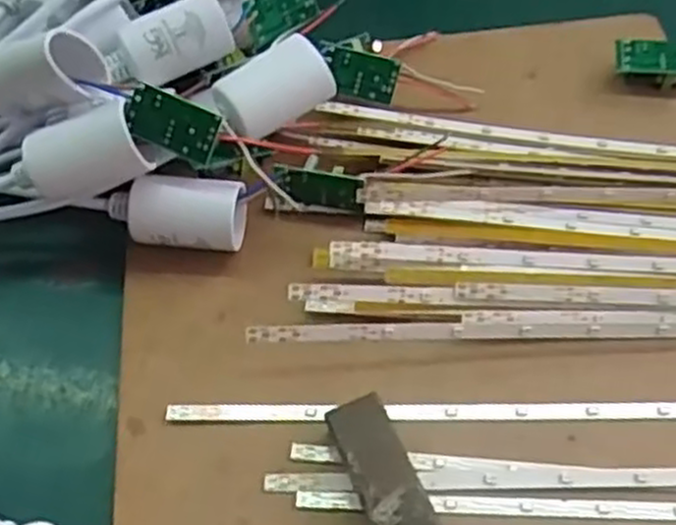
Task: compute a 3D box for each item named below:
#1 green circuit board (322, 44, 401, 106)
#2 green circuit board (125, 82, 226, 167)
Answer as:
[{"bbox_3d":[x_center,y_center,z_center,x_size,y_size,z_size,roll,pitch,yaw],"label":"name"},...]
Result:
[{"bbox_3d":[0.010,-0.084,0.350,0.034,0.020,0.004,10,15,-12],"label":"green circuit board"},{"bbox_3d":[-0.062,-0.052,0.296,0.035,0.021,0.004,24,21,0],"label":"green circuit board"}]

